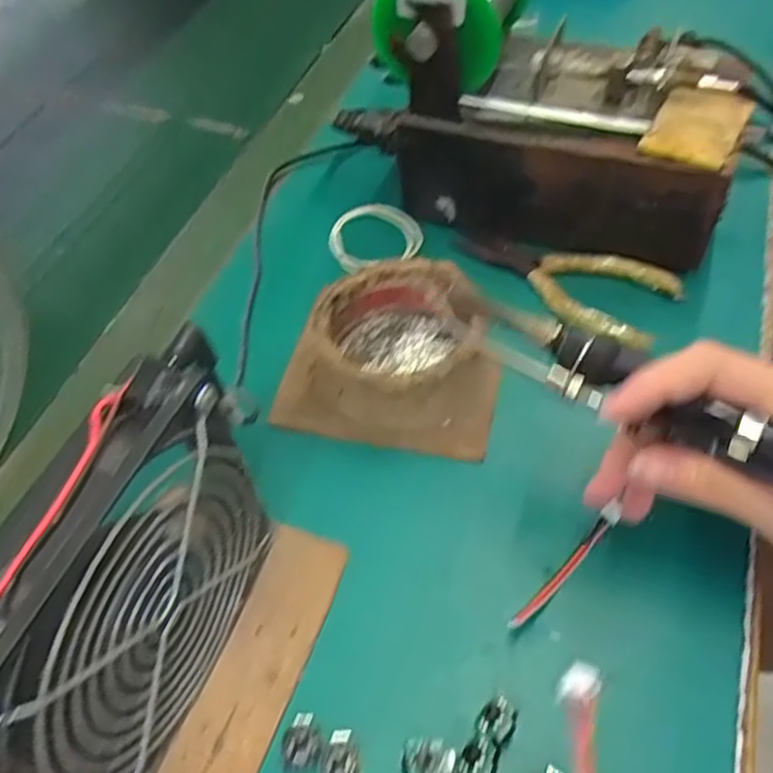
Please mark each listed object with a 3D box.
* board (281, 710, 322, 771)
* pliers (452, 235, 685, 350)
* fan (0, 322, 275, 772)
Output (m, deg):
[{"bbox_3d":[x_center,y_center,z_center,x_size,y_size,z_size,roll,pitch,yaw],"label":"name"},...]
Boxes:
[{"bbox_3d":[-0.031,0.132,0.263,0.015,0.008,0.019,24,58,19],"label":"board"},{"bbox_3d":[0.100,-0.065,0.400,0.127,0.015,0.057,35,62,25],"label":"pliers"},{"bbox_3d":[-0.083,0.067,0.236,0.028,0.130,0.124,17,55,15],"label":"fan"}]

